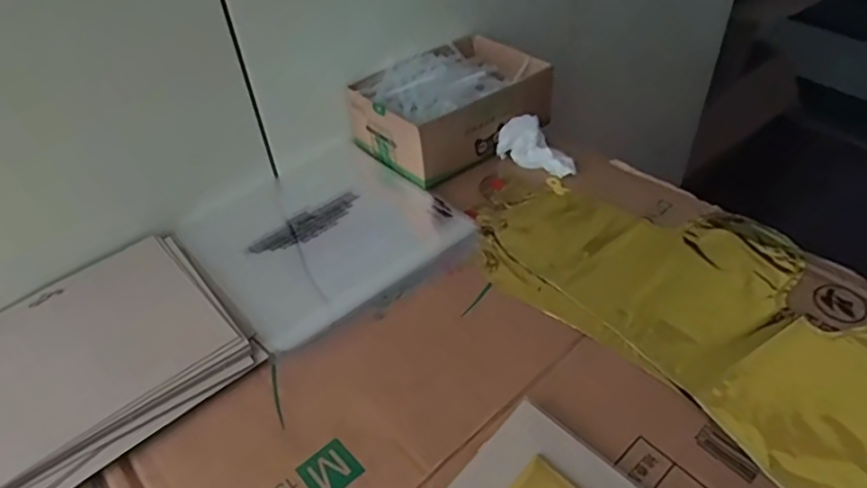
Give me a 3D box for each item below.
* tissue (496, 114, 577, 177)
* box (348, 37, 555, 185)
[{"bbox_3d":[0.107,-0.094,0.606,0.042,0.028,0.083,-36,65,-29],"label":"tissue"},{"bbox_3d":[0.020,-0.151,0.634,0.188,0.074,0.138,-33,50,-26],"label":"box"}]

